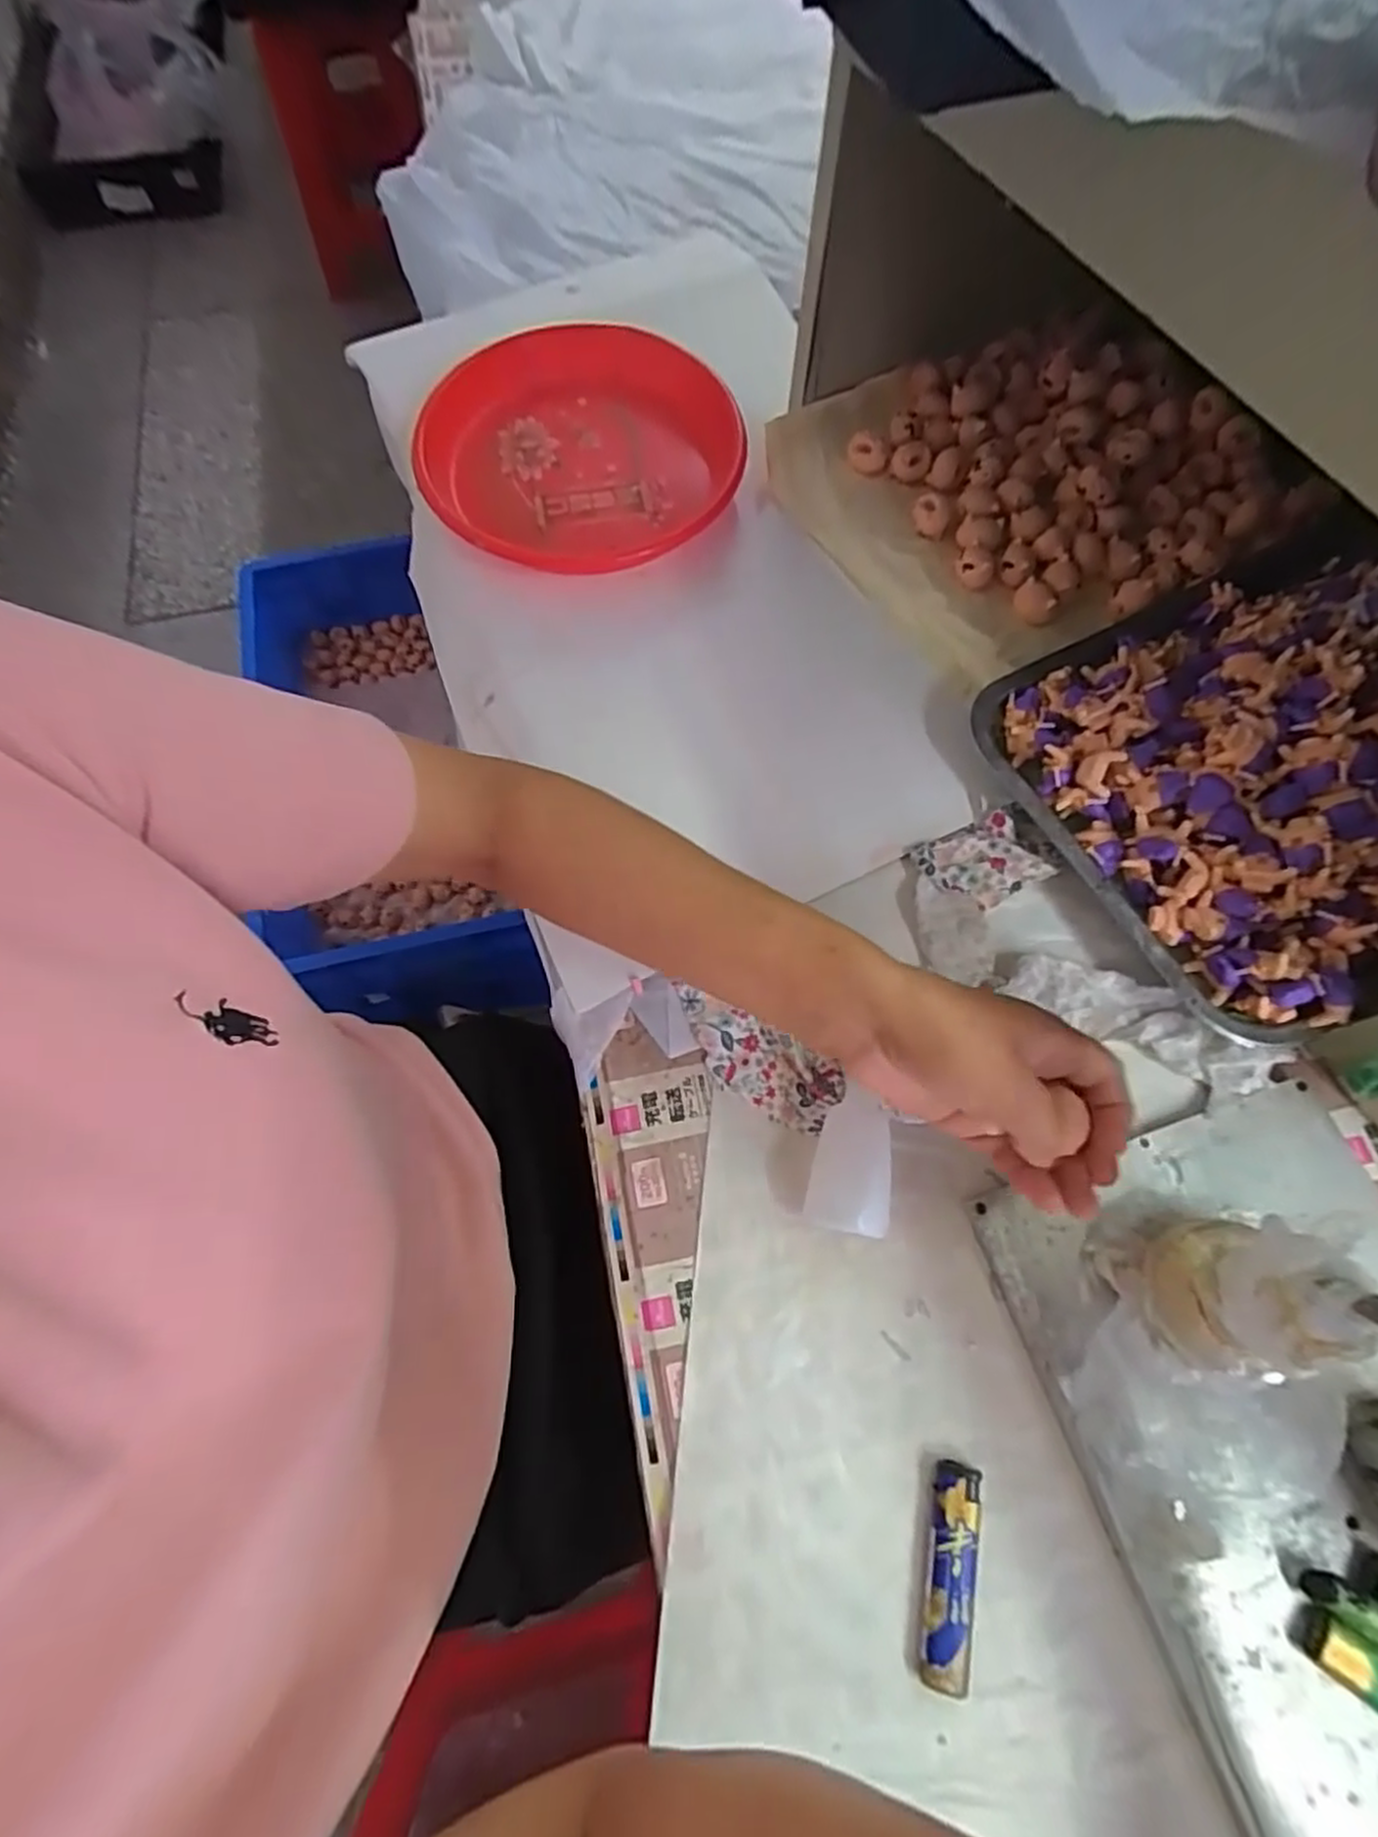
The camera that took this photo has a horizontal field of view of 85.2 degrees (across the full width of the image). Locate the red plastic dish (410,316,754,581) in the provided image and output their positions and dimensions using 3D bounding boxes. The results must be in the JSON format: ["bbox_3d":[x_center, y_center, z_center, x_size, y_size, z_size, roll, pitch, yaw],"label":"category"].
[{"bbox_3d":[-0.084,-0.374,0.583,0.238,0.041,0.252,1,68,-3],"label":"red plastic dish"}]

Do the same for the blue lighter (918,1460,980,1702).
[{"bbox_3d":[0.116,0.289,0.331,0.022,0.011,0.079,14,72,4],"label":"blue lighter"}]

